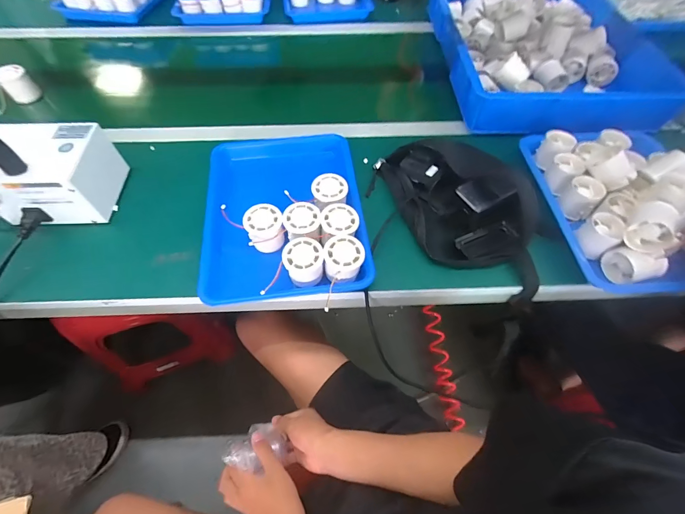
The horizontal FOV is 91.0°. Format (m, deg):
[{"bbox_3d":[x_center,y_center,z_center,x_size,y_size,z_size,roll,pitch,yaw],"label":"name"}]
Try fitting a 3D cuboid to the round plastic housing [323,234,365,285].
[{"bbox_3d":[0.002,0.006,0.497,0.057,0.049,0.056,0,58,0],"label":"round plastic housing"}]

